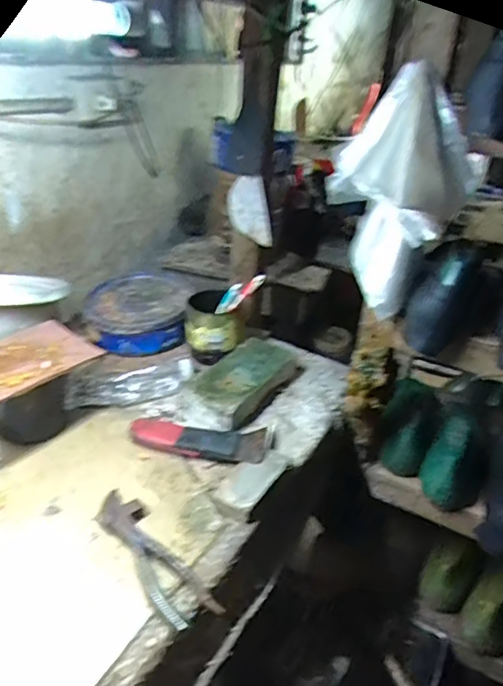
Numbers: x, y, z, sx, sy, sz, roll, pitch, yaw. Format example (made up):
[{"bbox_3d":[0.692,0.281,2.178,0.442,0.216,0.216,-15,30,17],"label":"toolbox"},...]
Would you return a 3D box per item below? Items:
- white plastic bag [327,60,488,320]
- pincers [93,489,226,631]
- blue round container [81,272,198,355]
[{"bbox_3d":[0.171,-0.169,0.632,0.160,0.248,0.088,17,32,21],"label":"white plastic bag"},{"bbox_3d":[-0.103,0.210,0.540,0.052,0.019,0.185,-18,37,-35],"label":"pincers"},{"bbox_3d":[-0.194,-0.063,0.923,0.180,0.067,0.197,3,29,-4],"label":"blue round container"}]

